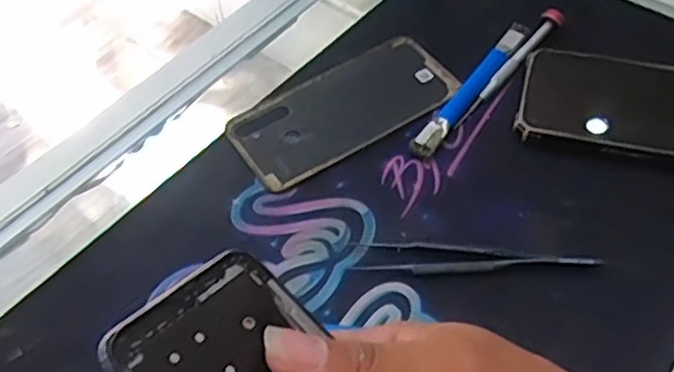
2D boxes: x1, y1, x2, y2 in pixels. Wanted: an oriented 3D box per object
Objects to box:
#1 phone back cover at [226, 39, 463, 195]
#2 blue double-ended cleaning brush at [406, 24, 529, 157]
[{"bbox_3d":[0.004,-0.054,0.469,0.150,0.006,0.076,-30,57,-18],"label":"phone back cover"},{"bbox_3d":[0.090,-0.067,0.464,0.014,0.008,0.133,29,60,23],"label":"blue double-ended cleaning brush"}]

